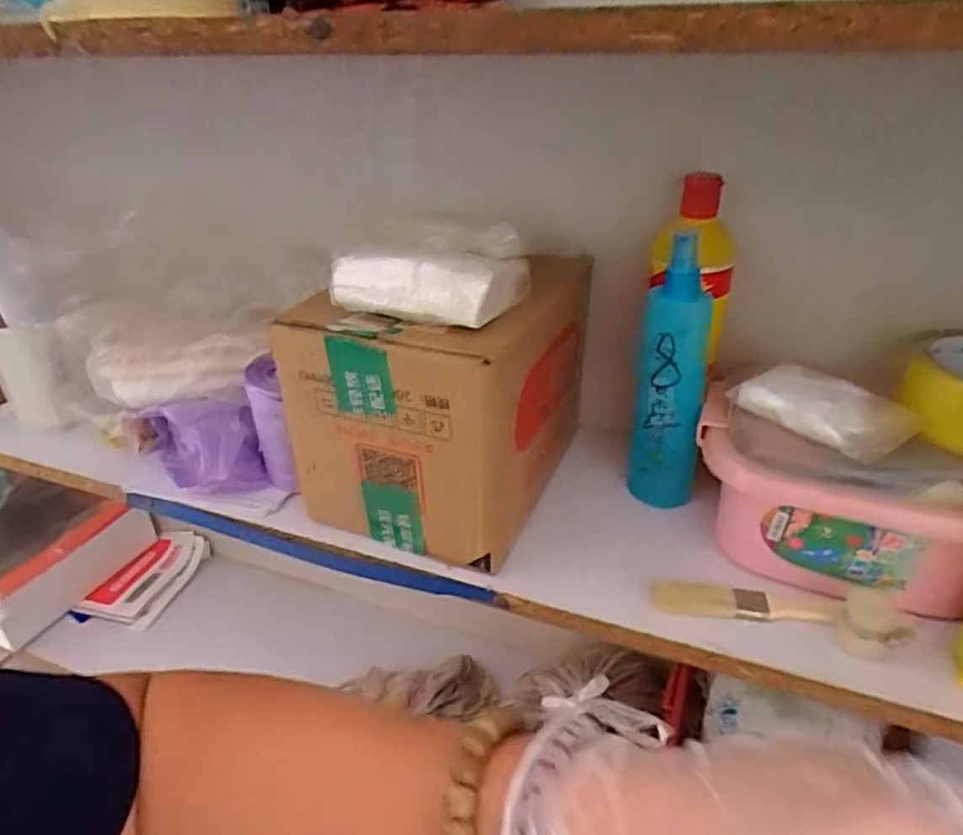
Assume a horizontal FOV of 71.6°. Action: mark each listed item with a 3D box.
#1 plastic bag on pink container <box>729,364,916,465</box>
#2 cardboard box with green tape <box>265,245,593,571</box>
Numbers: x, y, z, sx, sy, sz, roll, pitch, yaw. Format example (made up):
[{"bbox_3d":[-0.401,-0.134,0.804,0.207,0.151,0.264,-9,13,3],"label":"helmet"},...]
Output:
[{"bbox_3d":[0.211,-0.009,0.410,0.053,0.020,0.093,-22,37,-30],"label":"plastic bag on pink container"},{"bbox_3d":[-0.024,-0.021,0.499,0.161,0.162,0.186,14,35,24],"label":"cardboard box with green tape"}]

